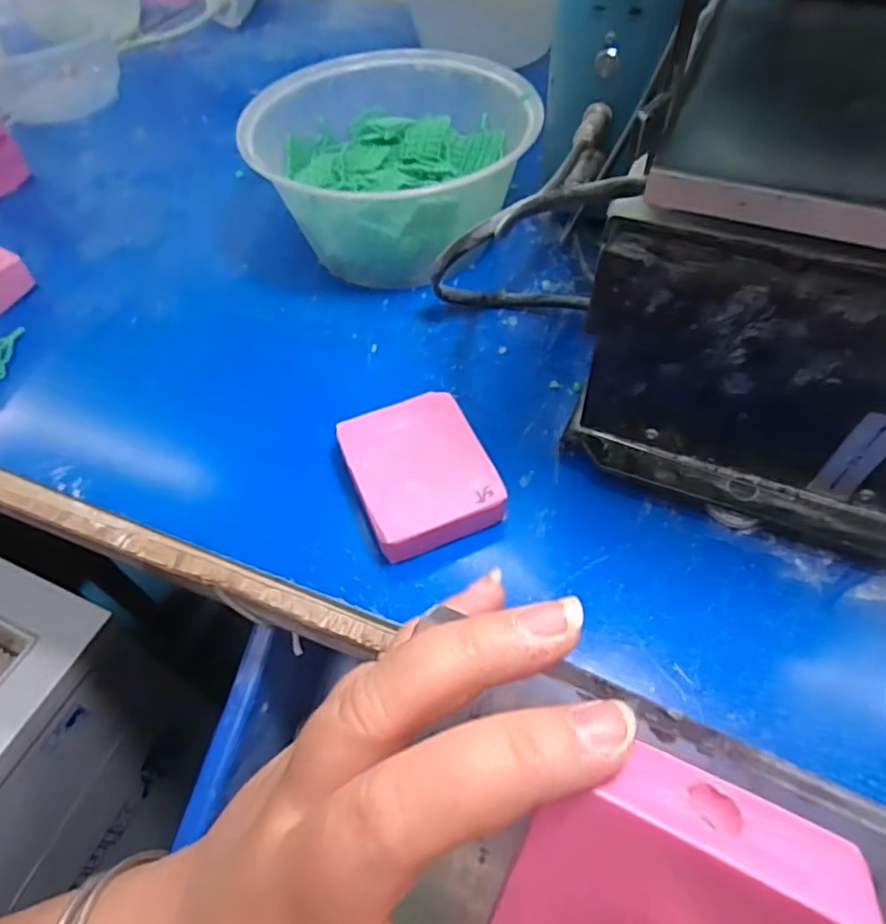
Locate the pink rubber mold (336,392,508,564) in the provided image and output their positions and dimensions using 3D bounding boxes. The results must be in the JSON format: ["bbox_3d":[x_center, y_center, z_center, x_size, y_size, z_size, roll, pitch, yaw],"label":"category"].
[{"bbox_3d":[-0.010,0.005,0.283,0.058,0.022,0.073,-20,56,-10],"label":"pink rubber mold"}]

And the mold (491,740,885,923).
[{"bbox_3d":[0.041,0.094,0.120,0.058,0.071,0.017,19,18,13],"label":"mold"}]

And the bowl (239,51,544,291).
[{"bbox_3d":[-0.030,-0.180,0.383,0.140,0.076,0.145,-2,55,3],"label":"bowl"}]

